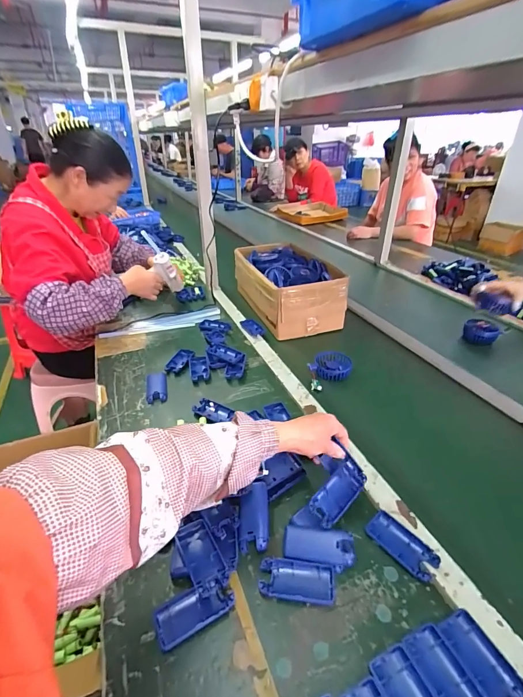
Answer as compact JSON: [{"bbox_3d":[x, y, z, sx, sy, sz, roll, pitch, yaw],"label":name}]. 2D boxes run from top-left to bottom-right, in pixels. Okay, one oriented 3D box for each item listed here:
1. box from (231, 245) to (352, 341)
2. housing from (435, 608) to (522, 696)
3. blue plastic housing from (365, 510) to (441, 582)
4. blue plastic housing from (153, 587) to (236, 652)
[{"bbox_3d":[0.071,-0.202,1.120,0.227,0.156,0.399,-9,32,-15],"label":"box"},{"bbox_3d":[0.237,0.337,0.372,0.048,0.011,0.093,-10,32,-16],"label":"housing"},{"bbox_3d":[0.190,0.266,0.474,0.043,0.017,0.092,-20,36,-30],"label":"blue plastic housing"},{"bbox_3d":[-0.079,0.312,0.416,0.092,0.011,0.044,-14,33,-23],"label":"blue plastic housing"}]

